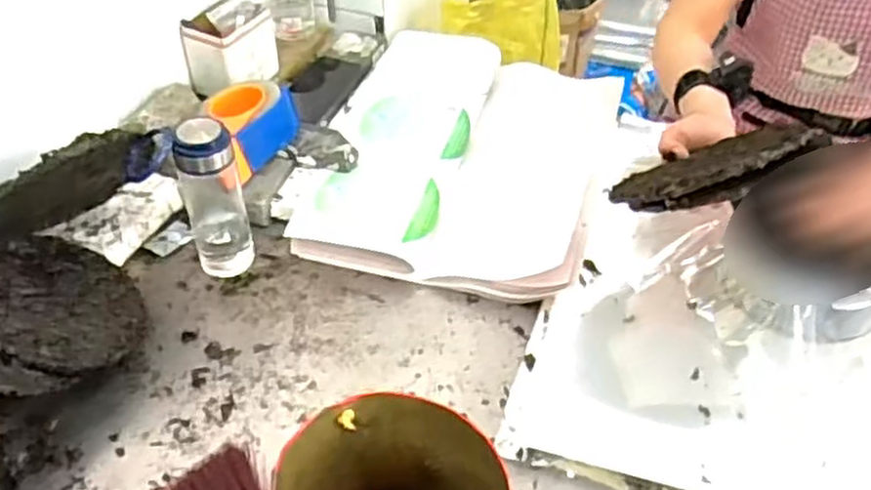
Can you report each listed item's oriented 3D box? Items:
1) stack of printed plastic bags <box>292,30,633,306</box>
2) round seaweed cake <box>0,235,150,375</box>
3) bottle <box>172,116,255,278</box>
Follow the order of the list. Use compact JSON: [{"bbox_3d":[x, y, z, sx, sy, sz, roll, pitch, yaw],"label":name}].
[{"bbox_3d":[0.052,-0.151,1.098,0.379,0.048,0.534,13,45,12],"label":"stack of printed plastic bags"},{"bbox_3d":[-0.407,0.058,0.792,0.196,0.013,0.182,27,26,-14],"label":"round seaweed cake"},{"bbox_3d":[-0.263,-0.056,0.885,0.072,0.198,0.068,-11,45,-12],"label":"bottle"}]

